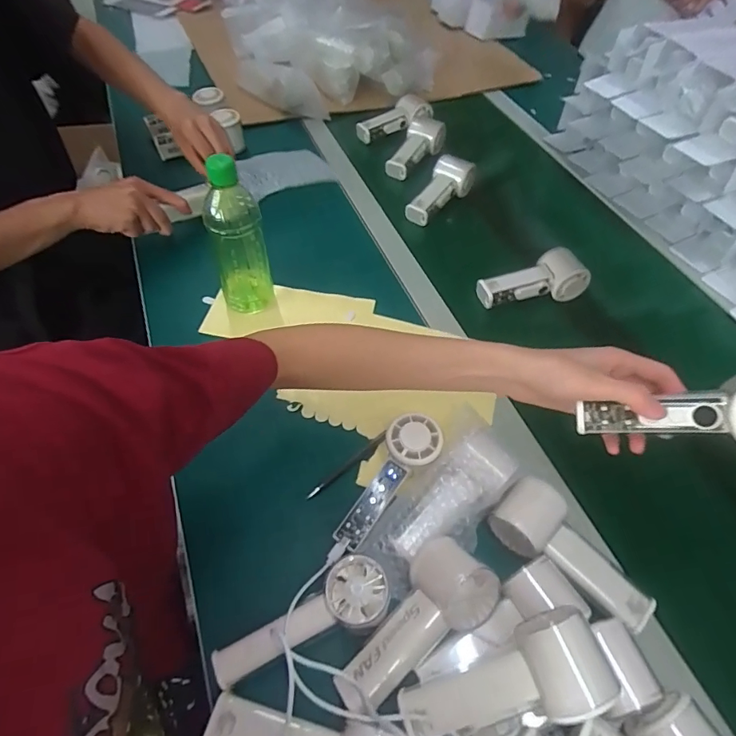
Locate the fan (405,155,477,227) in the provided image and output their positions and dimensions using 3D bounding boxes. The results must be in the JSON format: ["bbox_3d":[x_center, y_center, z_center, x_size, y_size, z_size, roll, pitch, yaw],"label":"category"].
[{"bbox_3d":[0.118,-0.298,0.798,0.062,0.047,0.153,36,72,20],"label":"fan"}]

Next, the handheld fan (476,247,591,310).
[{"bbox_3d":[0.235,-0.123,0.671,0.157,0.050,0.065,-15,57,-15],"label":"handheld fan"}]

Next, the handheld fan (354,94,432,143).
[{"bbox_3d":[0.046,-0.495,0.929,0.152,0.045,0.069,-25,57,2],"label":"handheld fan"}]

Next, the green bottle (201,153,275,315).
[{"bbox_3d":[-0.158,-0.157,0.573,0.066,0.199,0.059,-6,55,-9],"label":"green bottle"}]

